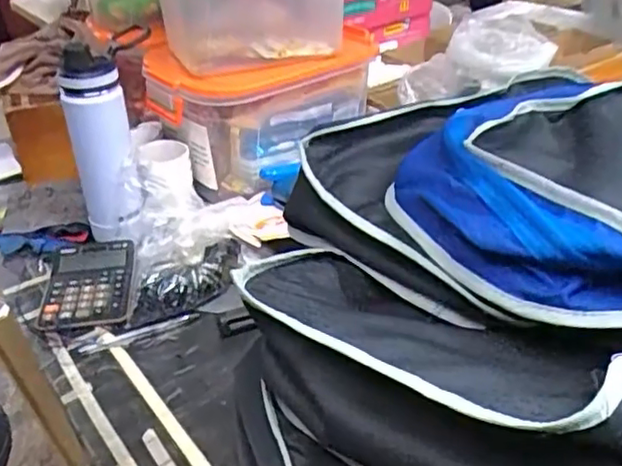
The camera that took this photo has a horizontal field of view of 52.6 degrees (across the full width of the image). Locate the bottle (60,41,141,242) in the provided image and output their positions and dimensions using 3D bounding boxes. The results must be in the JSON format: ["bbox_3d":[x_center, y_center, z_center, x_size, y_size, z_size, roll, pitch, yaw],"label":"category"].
[{"bbox_3d":[-0.271,-0.108,0.817,0.084,0.235,0.061,-15,34,-15],"label":"bottle"}]

